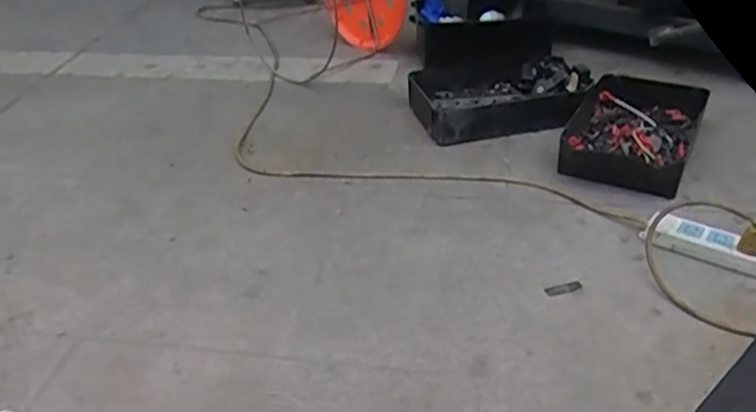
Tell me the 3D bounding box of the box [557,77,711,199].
[{"bbox_3d":[0.510,-0.155,1.286,0.217,0.077,0.354,16,39,25],"label":"box"}]

